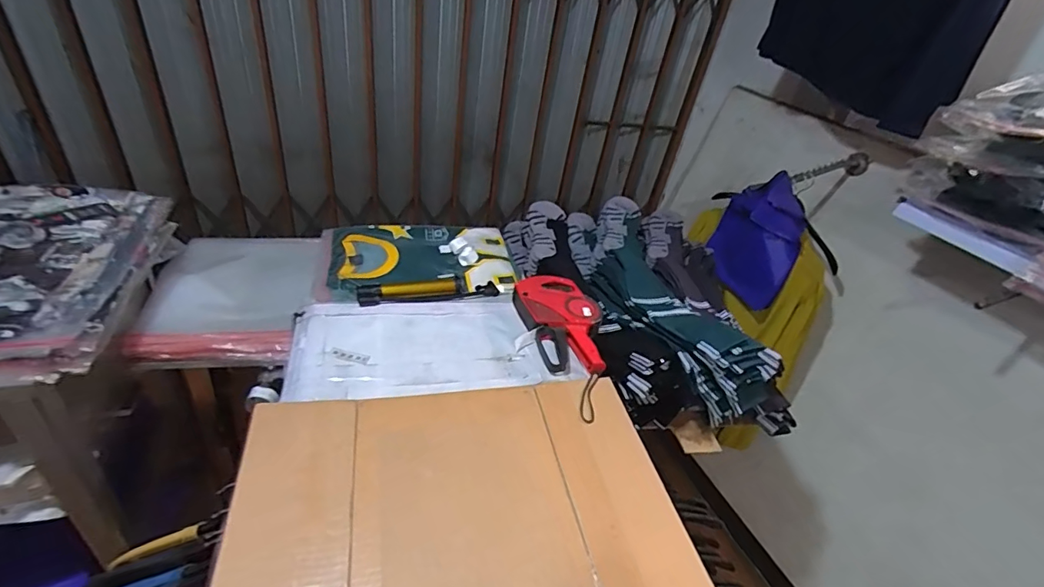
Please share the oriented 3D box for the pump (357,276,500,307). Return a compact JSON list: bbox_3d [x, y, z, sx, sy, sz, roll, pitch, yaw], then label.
[{"bbox_3d":[-0.169,-0.007,0.903,0.254,0.033,0.051,-9,38,-20],"label":"pump"}]

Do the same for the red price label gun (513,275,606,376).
[{"bbox_3d":[0.073,0.048,0.858,0.125,0.048,0.233,-6,37,-18],"label":"red price label gun"}]

